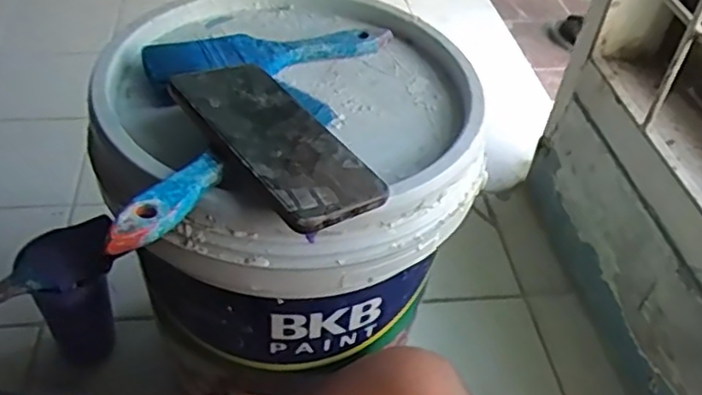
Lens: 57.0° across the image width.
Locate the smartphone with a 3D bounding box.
[{"bbox_3d":[-0.052,-0.039,0.422,0.074,0.016,0.160,-22,53,-36],"label":"smartphone"}]

